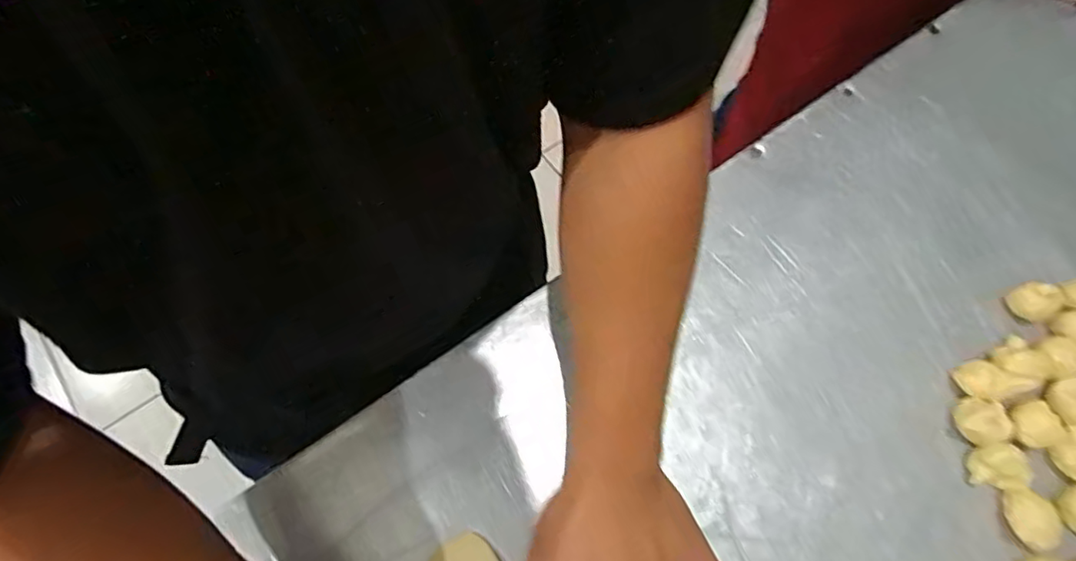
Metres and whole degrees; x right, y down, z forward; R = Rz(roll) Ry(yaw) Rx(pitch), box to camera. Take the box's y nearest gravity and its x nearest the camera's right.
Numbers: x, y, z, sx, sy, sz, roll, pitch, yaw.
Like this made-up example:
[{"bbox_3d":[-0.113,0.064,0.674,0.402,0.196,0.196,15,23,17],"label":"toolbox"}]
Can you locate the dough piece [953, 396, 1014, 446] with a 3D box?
[{"bbox_3d":[0.300,0.095,0.390,0.023,0.024,0.031,-7,68,-2],"label":"dough piece"}]

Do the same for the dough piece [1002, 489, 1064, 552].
[{"bbox_3d":[0.316,0.154,0.370,0.023,0.017,0.036,-2,68,0],"label":"dough piece"}]

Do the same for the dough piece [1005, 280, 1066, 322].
[{"bbox_3d":[0.362,0.015,0.419,0.021,0.027,0.026,-16,69,-6],"label":"dough piece"}]

